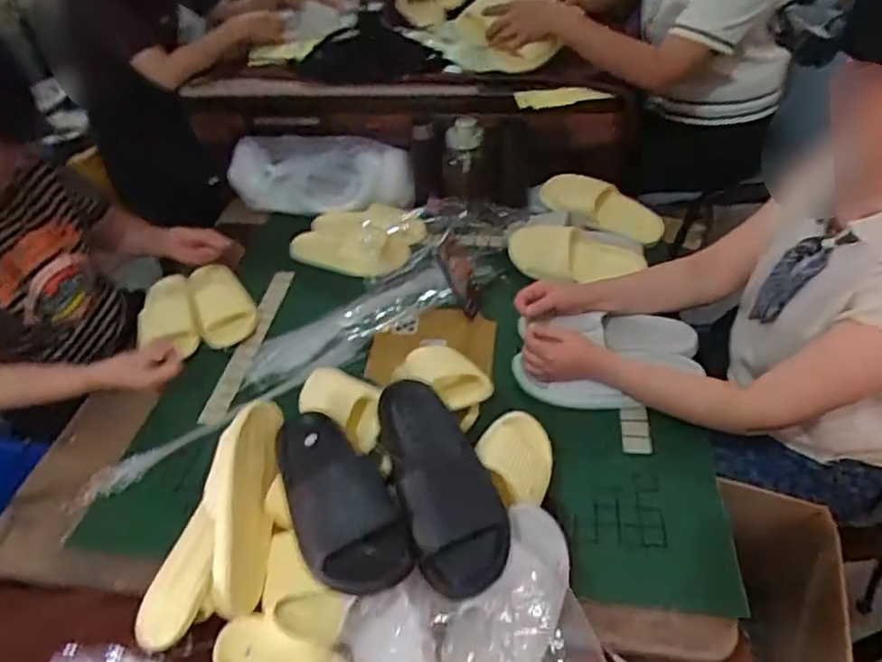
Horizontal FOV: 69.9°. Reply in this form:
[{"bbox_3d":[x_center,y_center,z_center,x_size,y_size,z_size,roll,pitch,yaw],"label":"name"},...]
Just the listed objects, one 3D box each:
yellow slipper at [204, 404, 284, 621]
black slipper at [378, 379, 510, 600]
[{"bbox_3d":[-0.241,0.207,0.755,0.081,0.065,0.247,0,74,4],"label":"yellow slipper"},{"bbox_3d":[-0.003,0.151,0.714,0.109,0.073,0.267,-15,45,-11],"label":"black slipper"}]

